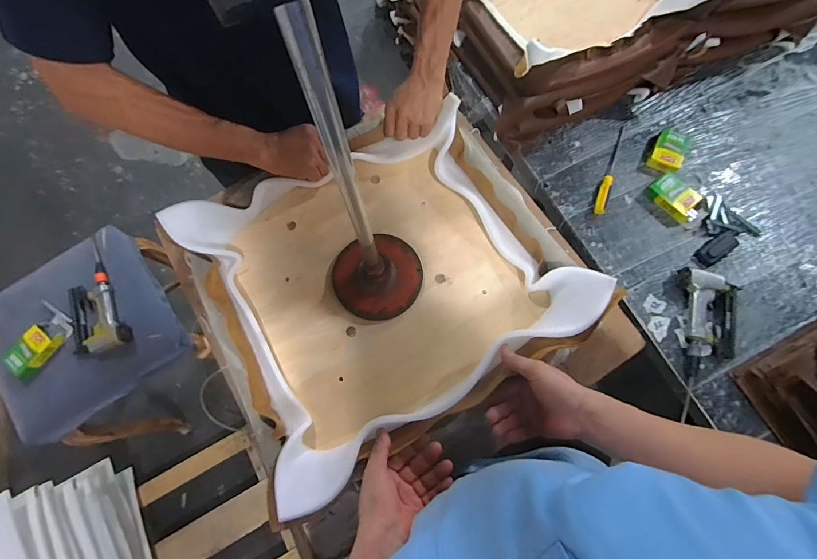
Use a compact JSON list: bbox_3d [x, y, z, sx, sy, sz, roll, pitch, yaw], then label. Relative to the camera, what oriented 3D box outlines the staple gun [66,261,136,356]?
[{"bbox_3d":[-0.827,0.075,1.042,0.131,0.041,0.251,-27,75,-6],"label":"staple gun"}]

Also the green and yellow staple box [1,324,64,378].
[{"bbox_3d":[-0.958,0.183,1.018,0.087,0.044,0.133,38,78,11],"label":"green and yellow staple box"}]

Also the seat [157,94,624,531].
[{"bbox_3d":[-0.043,-0.008,0.624,0.504,0.095,0.454,-30,75,-7],"label":"seat"}]

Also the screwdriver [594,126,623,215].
[{"bbox_3d":[0.540,-0.300,1.060,0.026,0.023,0.287,20,75,7],"label":"screwdriver"}]

